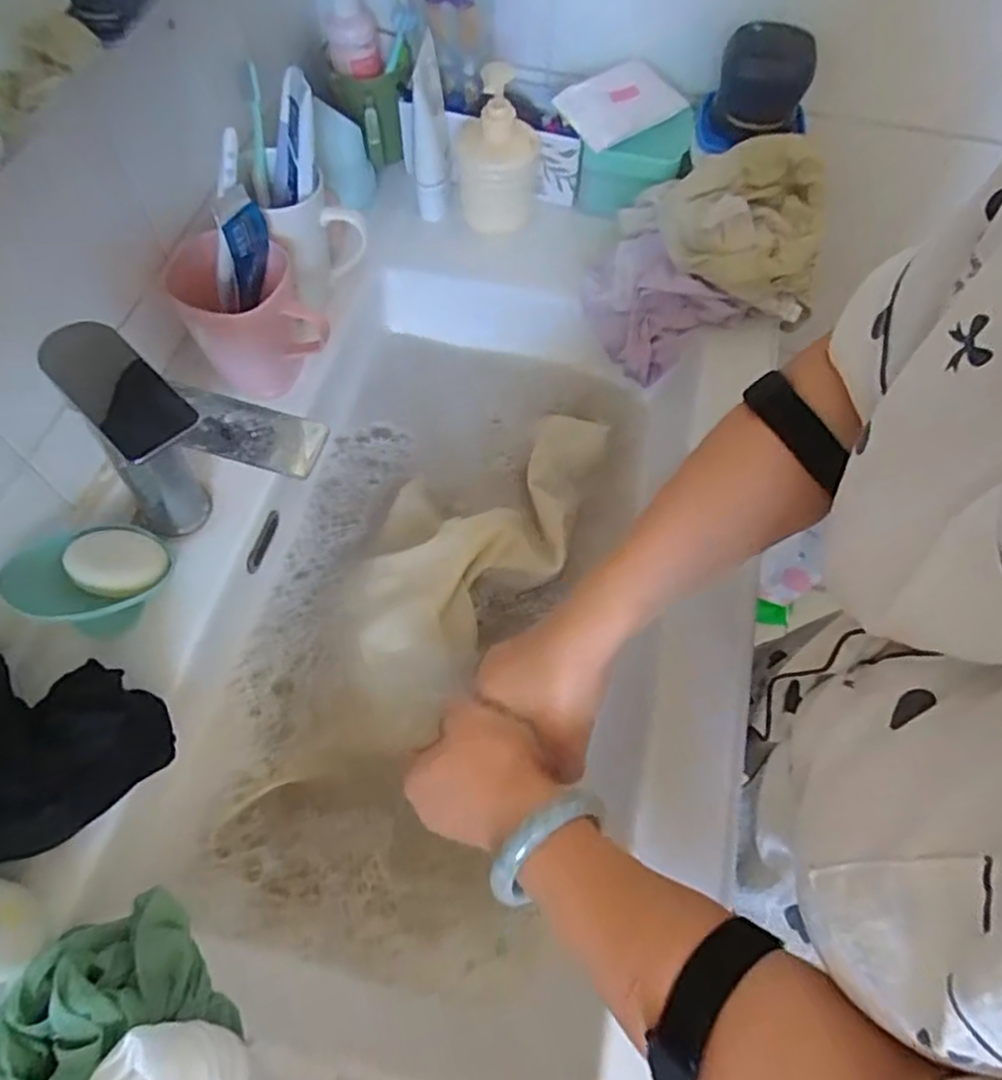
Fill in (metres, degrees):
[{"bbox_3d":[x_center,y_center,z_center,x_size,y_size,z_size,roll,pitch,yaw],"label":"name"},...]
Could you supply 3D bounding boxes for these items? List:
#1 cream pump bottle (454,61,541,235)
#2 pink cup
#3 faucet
[{"bbox_3d":[-0.004,-0.365,0.642,0.078,0.131,0.076,3,62,0],"label":"cream pump bottle"},{"bbox_3d":[-0.203,-0.181,0.569,0.093,0.098,0.092,1,62,-2],"label":"pink cup"},{"bbox_3d":[-0.197,-0.053,0.455,0.174,0.189,0.043,13,62,4],"label":"faucet"}]

